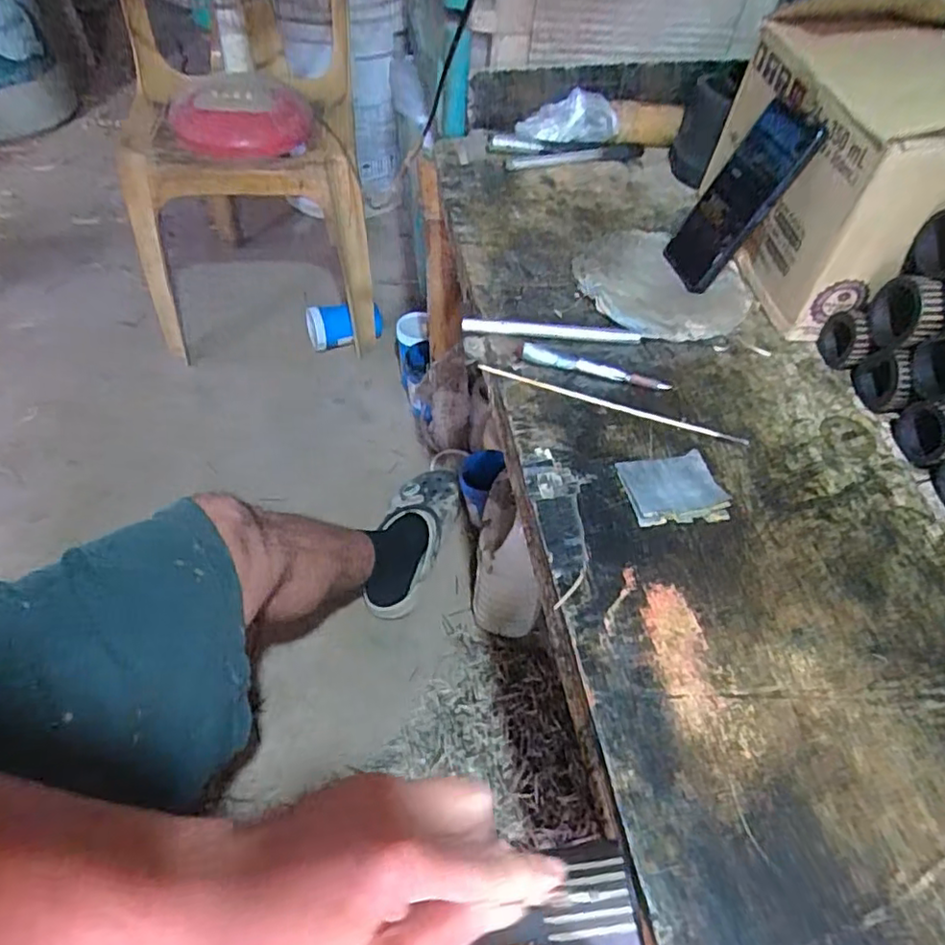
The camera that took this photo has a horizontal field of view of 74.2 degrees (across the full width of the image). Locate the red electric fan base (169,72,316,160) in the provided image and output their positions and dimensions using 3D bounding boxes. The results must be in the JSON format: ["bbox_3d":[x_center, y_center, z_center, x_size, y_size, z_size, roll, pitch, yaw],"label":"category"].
[{"bbox_3d":[-0.392,-0.606,1.056,0.232,0.083,0.260,-9,52,-14],"label":"red electric fan base"}]

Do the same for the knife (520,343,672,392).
[{"bbox_3d":[0.105,-0.091,0.534,0.126,0.015,0.013,11,52,3],"label":"knife"}]

